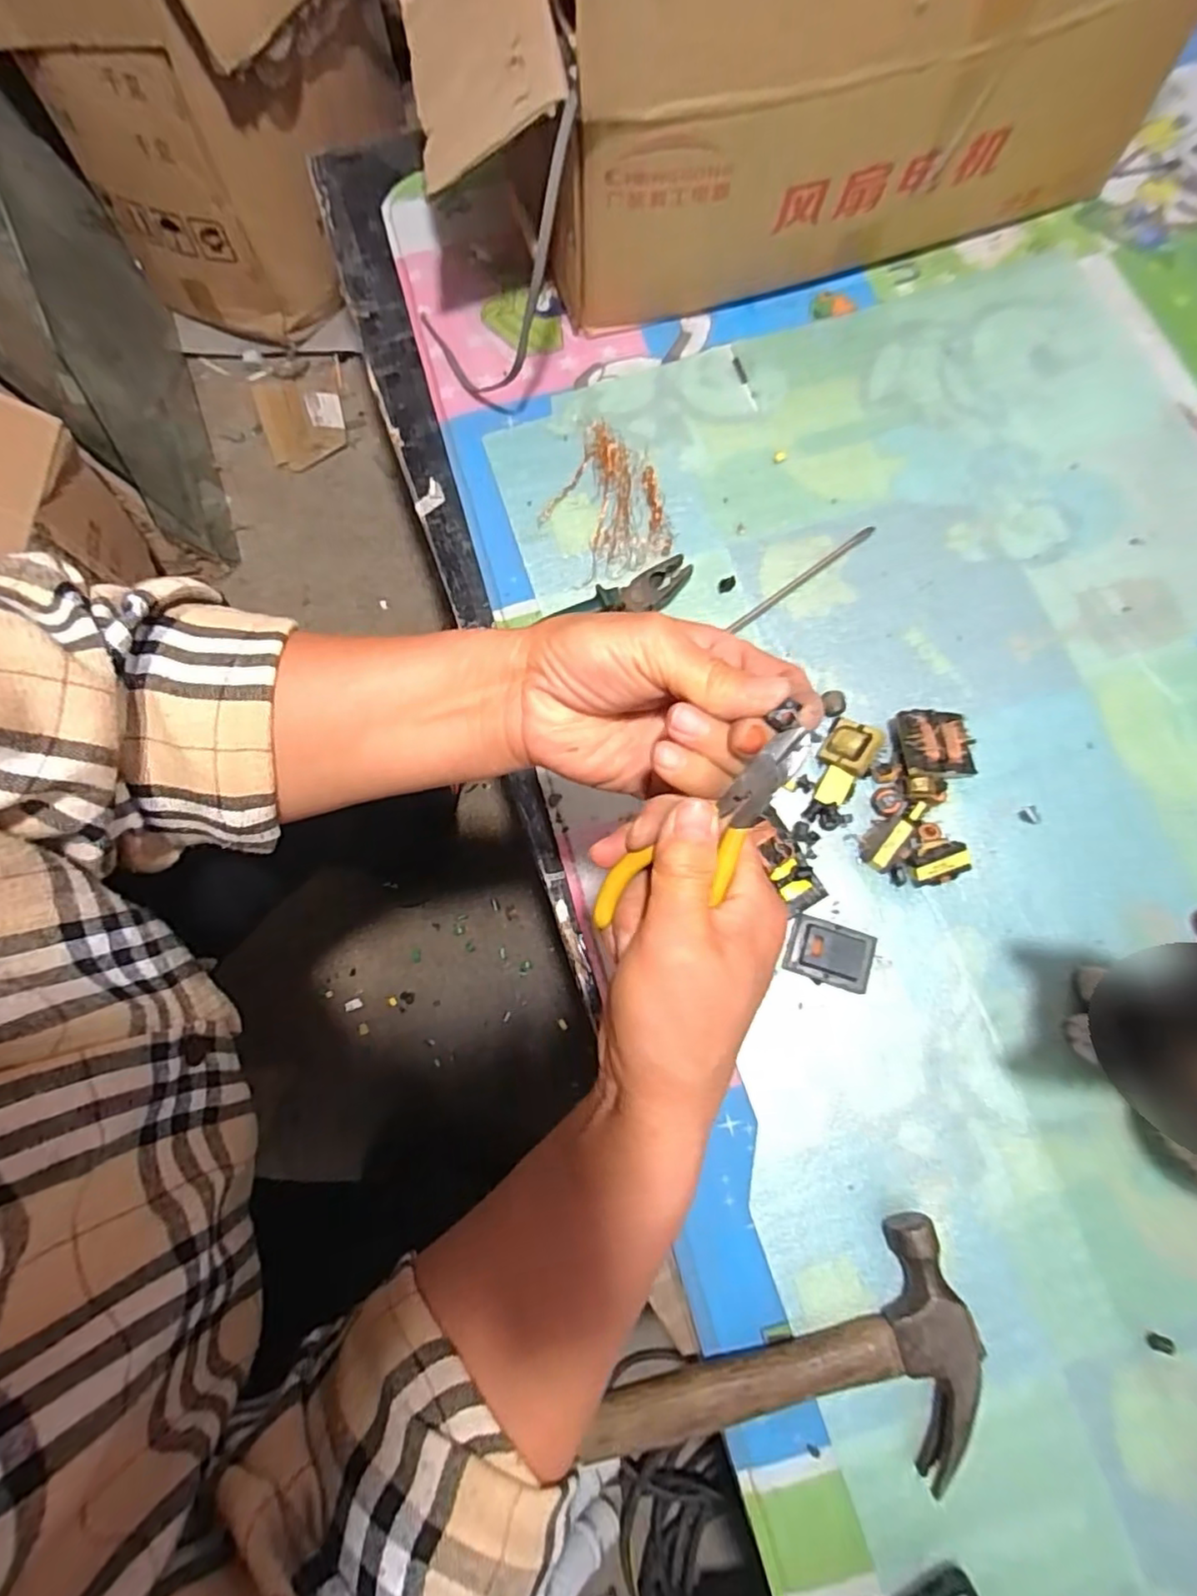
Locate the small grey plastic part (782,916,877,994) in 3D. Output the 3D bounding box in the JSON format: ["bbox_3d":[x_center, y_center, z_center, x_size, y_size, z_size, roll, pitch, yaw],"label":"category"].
[{"bbox_3d":[0.164,0.111,0.459,0.061,0.023,0.039,15,75,6],"label":"small grey plastic part"}]

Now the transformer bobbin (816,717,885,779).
[{"bbox_3d":[0.194,-0.038,0.501,0.041,0.023,0.041,33,95,33],"label":"transformer bobbin"}]

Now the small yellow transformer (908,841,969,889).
[{"bbox_3d":[0.247,0.048,0.477,0.042,0.017,0.029,-12,74,-1],"label":"small yellow transformer"}]

